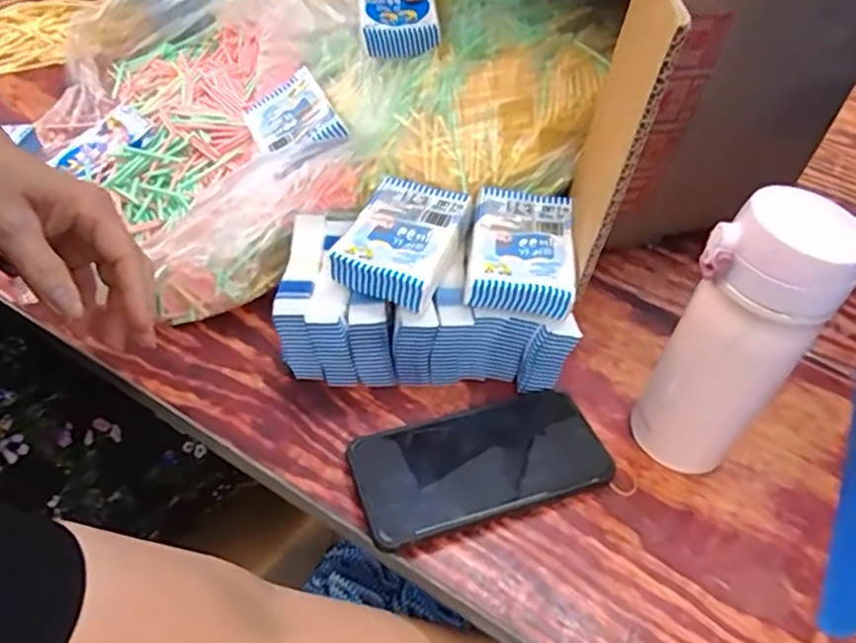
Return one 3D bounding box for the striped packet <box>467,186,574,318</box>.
[{"bbox_3d":[0.064,-0.052,0.442,0.068,0.026,0.104,7,46,0],"label":"striped packet"}]

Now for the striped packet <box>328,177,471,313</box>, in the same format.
[{"bbox_3d":[-0.018,-0.056,0.442,0.071,0.028,0.105,18,47,10],"label":"striped packet"}]

